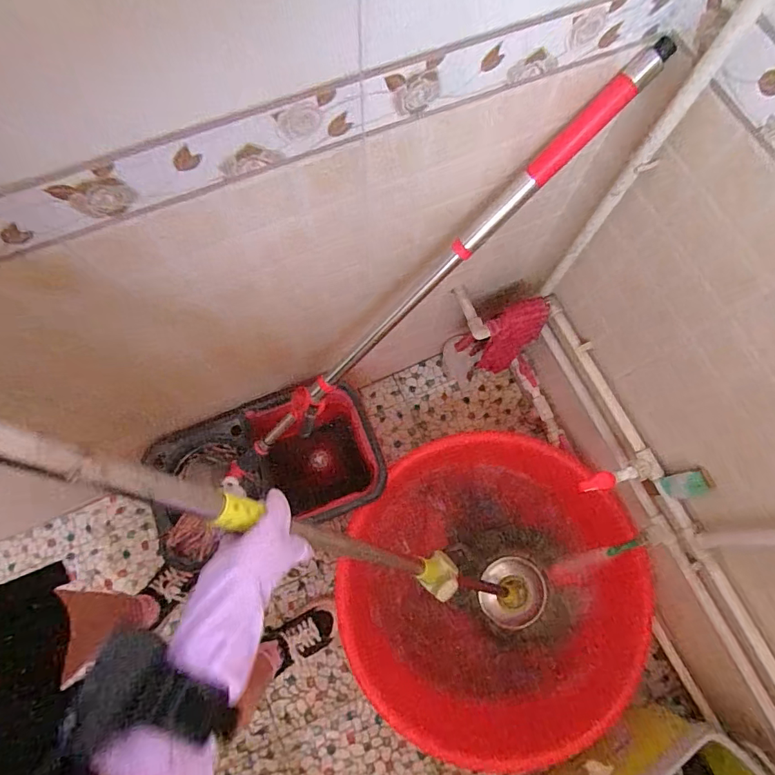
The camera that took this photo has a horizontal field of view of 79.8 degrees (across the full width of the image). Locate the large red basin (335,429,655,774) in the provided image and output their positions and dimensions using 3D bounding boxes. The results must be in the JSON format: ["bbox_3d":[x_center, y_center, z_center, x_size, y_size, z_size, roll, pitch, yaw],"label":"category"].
[{"bbox_3d":[0.221,0.442,1.039,0.647,0.218,0.623,0,74,-1],"label":"large red basin"}]

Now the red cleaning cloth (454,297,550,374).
[{"bbox_3d":[0.232,-0.097,0.967,0.146,0.219,0.072,-9,75,-4],"label":"red cleaning cloth"}]

